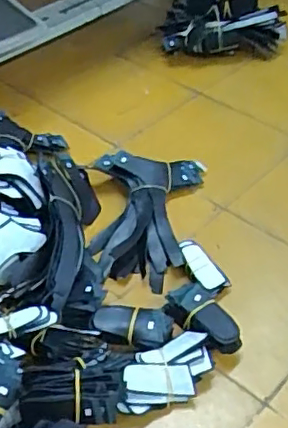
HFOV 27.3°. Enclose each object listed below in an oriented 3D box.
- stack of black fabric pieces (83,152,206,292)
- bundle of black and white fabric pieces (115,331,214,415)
[{"bbox_3d":[0.005,0.001,0.760,0.144,0.056,0.208,1,43,1],"label":"stack of black fabric pieces"},{"bbox_3d":[0.020,0.159,0.593,0.108,0.034,0.063,-18,46,-19],"label":"bundle of black and white fabric pieces"}]

